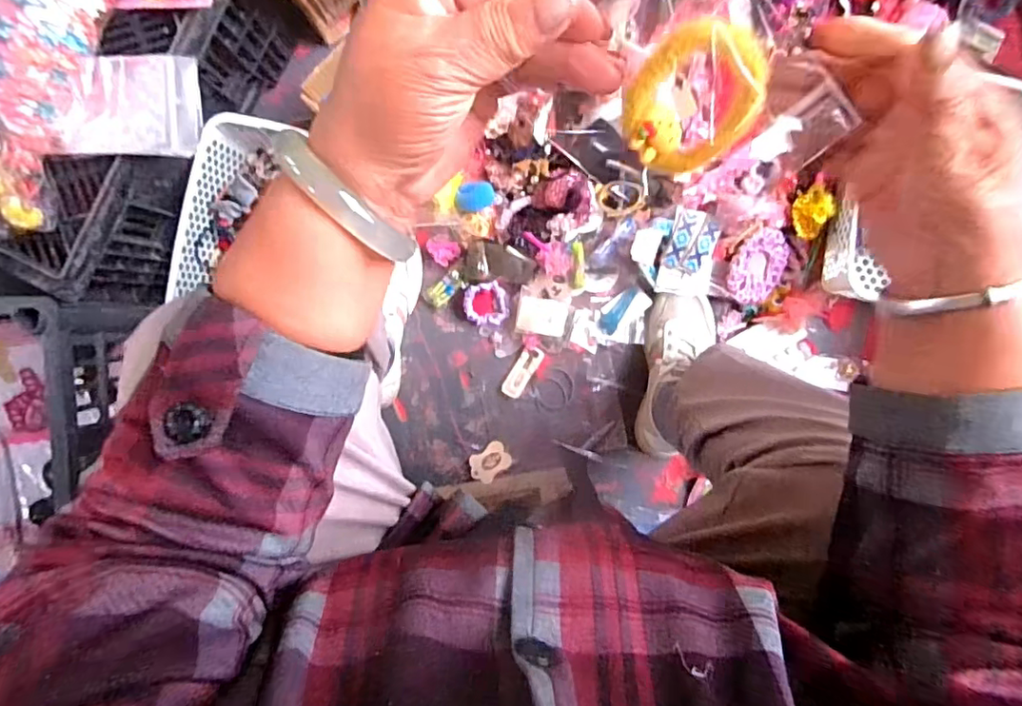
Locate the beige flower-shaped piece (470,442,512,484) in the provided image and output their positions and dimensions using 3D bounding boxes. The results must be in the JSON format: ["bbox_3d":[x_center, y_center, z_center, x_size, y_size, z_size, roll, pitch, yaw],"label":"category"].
[{"bbox_3d":[-0.030,0.152,0.797,0.057,0.007,0.043,-41,74,0],"label":"beige flower-shaped piece"}]

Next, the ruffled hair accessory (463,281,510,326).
[{"bbox_3d":[-0.033,-0.066,0.773,0.058,0.022,0.055,-10,95,-1],"label":"ruffled hair accessory"}]

